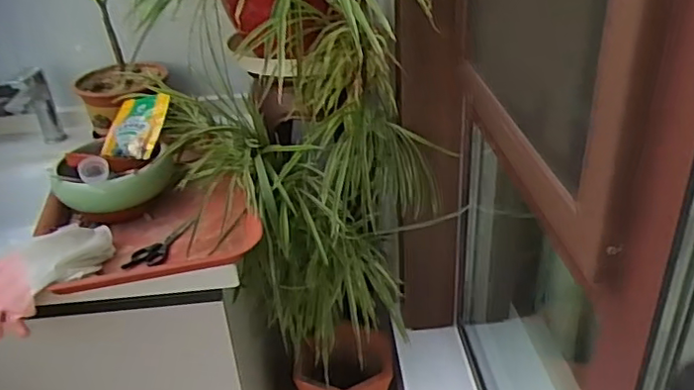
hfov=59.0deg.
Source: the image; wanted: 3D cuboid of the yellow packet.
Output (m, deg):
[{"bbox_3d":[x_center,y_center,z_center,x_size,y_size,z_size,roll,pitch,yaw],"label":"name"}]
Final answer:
[{"bbox_3d":[-0.412,-0.132,1.189,0.116,0.021,0.160,0,54,16],"label":"yellow packet"}]

